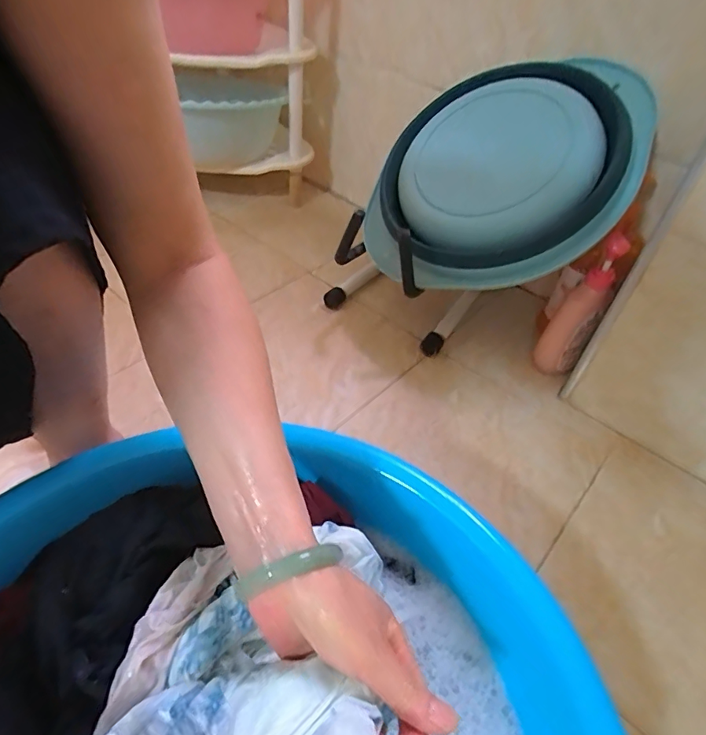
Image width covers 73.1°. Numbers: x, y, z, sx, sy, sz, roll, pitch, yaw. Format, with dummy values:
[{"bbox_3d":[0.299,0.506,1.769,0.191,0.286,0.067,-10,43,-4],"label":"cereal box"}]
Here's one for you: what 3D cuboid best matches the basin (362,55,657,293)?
[{"bbox_3d":[0.193,-0.282,0.664,0.388,0.057,0.332,-8,75,22],"label":"basin"}]

